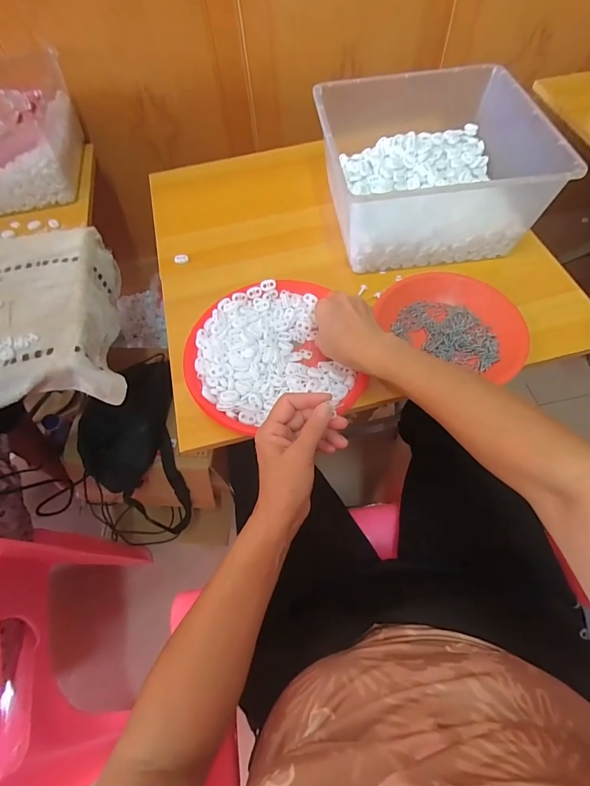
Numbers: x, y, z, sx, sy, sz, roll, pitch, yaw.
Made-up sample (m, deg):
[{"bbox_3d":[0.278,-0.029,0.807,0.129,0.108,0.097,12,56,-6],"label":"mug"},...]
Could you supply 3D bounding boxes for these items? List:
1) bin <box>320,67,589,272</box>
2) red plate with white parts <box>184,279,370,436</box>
[{"bbox_3d":[0.194,-0.338,0.579,0.290,0.134,0.267,-3,62,2],"label":"bin"},{"bbox_3d":[-0.038,-0.052,0.507,0.202,0.027,0.213,-2,62,3],"label":"red plate with white parts"}]

